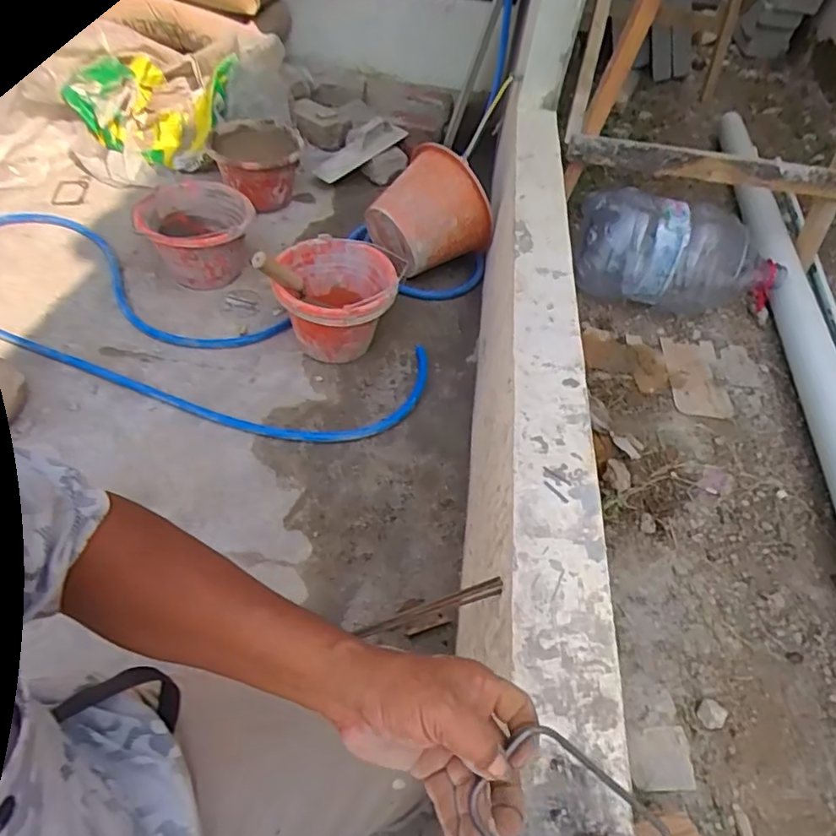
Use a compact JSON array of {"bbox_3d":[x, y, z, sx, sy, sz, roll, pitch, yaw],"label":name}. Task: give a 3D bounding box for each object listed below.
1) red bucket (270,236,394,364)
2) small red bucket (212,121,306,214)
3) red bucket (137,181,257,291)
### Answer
[{"bbox_3d":[-0.166,-0.228,1.226,0.230,0.181,0.229,2,50,-5],"label":"red bucket"},{"bbox_3d":[-0.432,-0.689,1.591,0.227,0.166,0.260,-7,50,-13],"label":"small red bucket"},{"bbox_3d":[-0.503,-0.413,1.364,0.240,0.181,0.241,-7,51,-12],"label":"red bucket"}]

